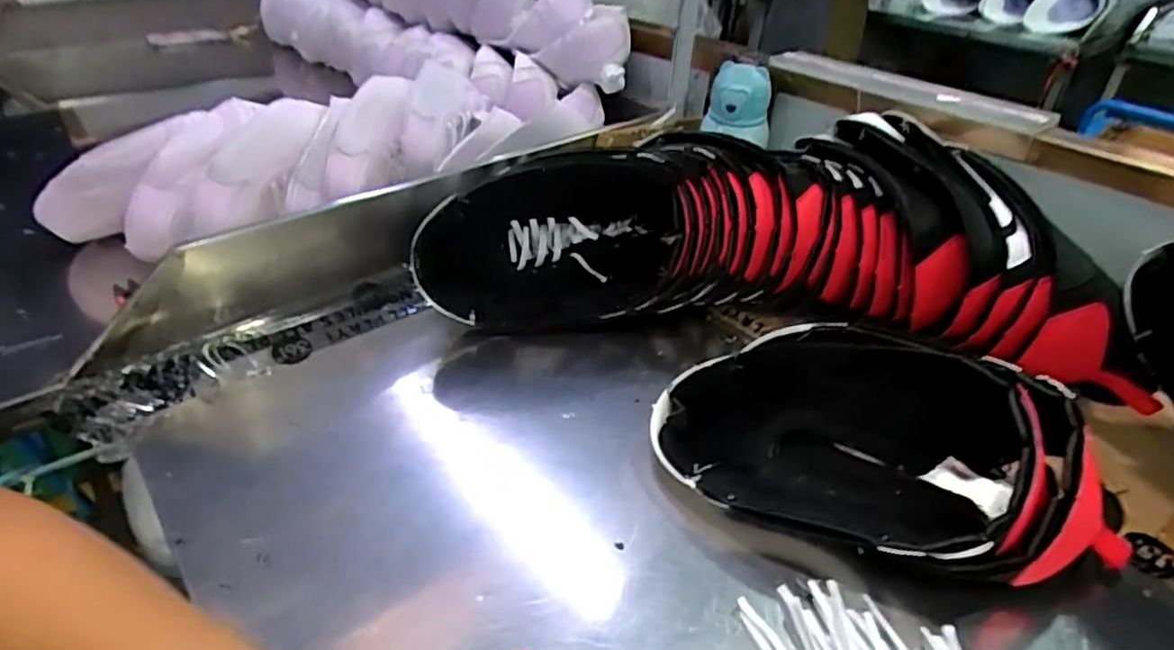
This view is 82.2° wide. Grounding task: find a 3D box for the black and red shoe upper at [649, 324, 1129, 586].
[{"bbox_3d":[0.187,0.078,0.471,0.274,0.098,0.161,15,39,20],"label":"black and red shoe upper"}]

